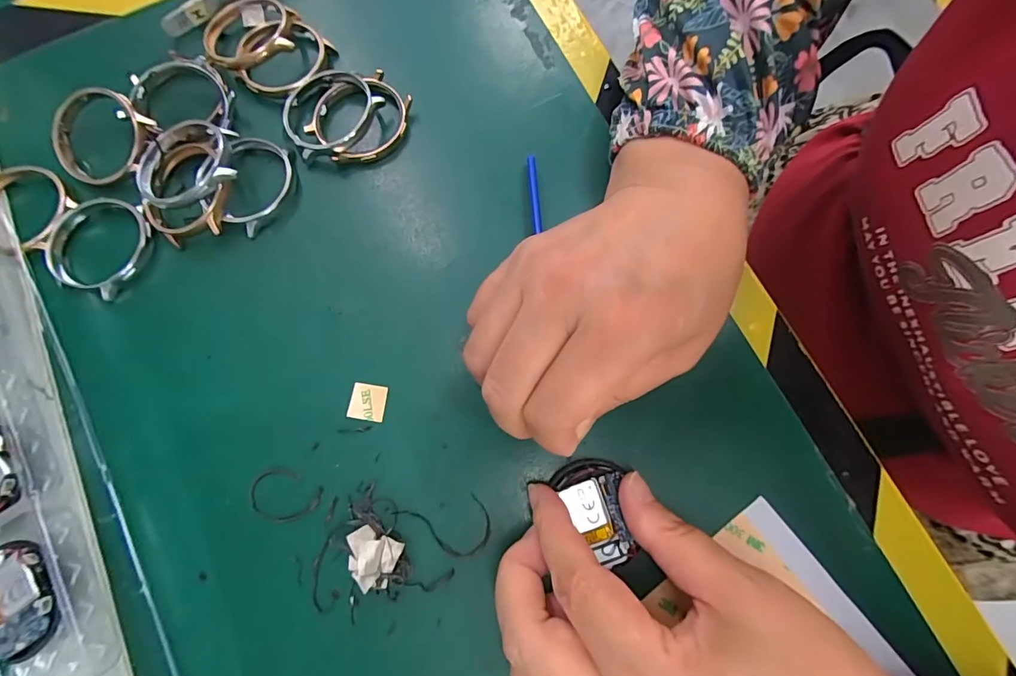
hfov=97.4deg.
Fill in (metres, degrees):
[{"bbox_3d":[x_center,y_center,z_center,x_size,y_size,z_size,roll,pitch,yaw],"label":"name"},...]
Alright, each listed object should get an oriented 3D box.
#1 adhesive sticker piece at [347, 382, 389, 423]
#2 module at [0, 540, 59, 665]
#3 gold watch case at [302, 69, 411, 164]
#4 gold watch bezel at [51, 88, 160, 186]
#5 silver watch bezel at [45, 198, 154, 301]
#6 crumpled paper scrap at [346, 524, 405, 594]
[{"bbox_3d":[-0.061,0.028,0.196,0.016,0.004,0.015,7,79,4],"label":"adhesive sticker piece"},{"bbox_3d":[-0.190,0.101,0.170,0.036,0.004,0.042,-29,80,4],"label":"module"},{"bbox_3d":[-0.074,-0.110,0.226,0.048,0.011,0.045,-42,79,-8],"label":"gold watch case"},{"bbox_3d":[-0.199,-0.098,0.219,0.045,0.008,0.045,0,98,3],"label":"gold watch bezel"},{"bbox_3d":[-0.194,-0.044,0.212,0.043,0.009,0.046,9,77,3],"label":"silver watch bezel"},{"bbox_3d":[-0.054,0.085,0.172,0.023,0.004,0.019,15,57,21],"label":"crumpled paper scrap"}]

